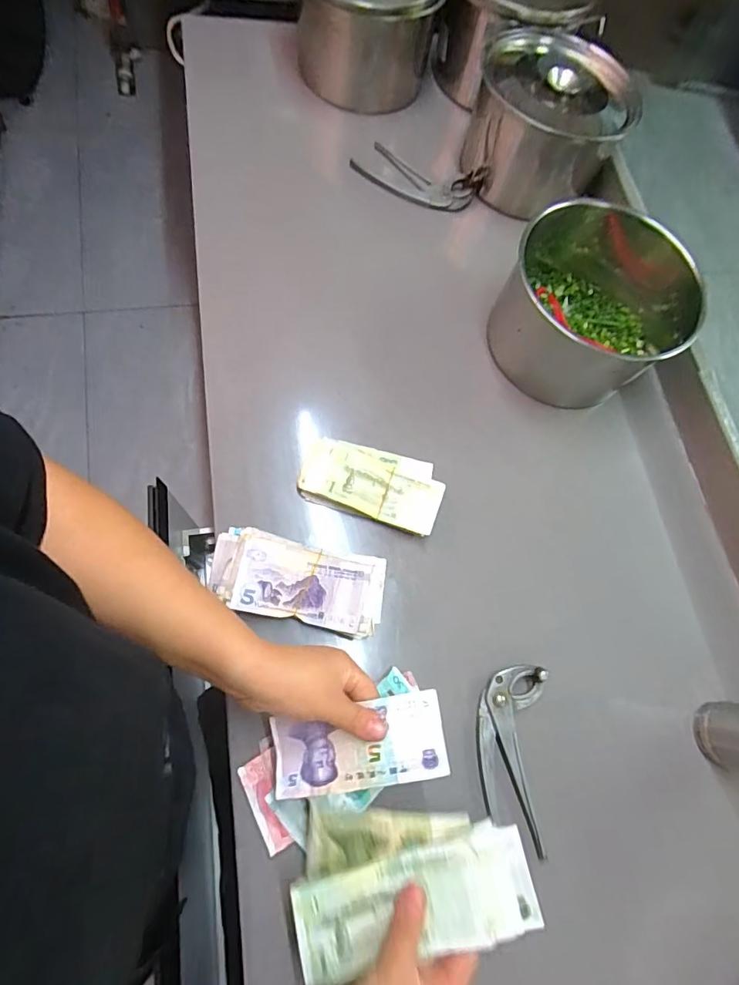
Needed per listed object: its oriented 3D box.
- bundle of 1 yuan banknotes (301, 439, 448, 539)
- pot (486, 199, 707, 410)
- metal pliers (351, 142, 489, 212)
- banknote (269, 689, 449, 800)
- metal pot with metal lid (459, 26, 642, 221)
[{"bbox_3d":[0.003,-0.014,0.510,0.148,0.022,0.082,20,70,-1],"label":"bundle of 1 yuan banknotes"},{"bbox_3d":[0.252,-0.213,0.558,0.194,0.152,0.173,31,70,3],"label":"pot"},{"bbox_3d":[0.069,-0.442,0.671,0.186,0.029,0.075,20,70,-1],"label":"metal pliers"},{"bbox_3d":[-0.008,0.195,0.365,0.129,0.010,0.059,-11,69,0],"label":"banknote"},{"bbox_3d":[0.234,-0.500,0.666,0.199,0.146,0.174,25,70,0],"label":"metal pot with metal lid"}]

